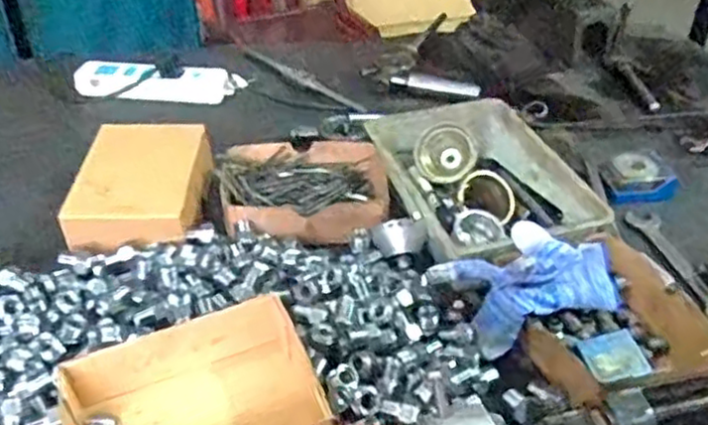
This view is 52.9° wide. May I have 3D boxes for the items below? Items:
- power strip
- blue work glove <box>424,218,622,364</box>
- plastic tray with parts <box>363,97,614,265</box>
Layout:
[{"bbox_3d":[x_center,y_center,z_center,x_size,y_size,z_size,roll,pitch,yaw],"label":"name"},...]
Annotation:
[{"bbox_3d":[-0.269,-0.175,0.973,0.225,0.034,0.061,3,36,4],"label":"power strip"},{"bbox_3d":[0.154,0.061,0.604,0.167,0.076,0.077,-6,36,-9],"label":"blue work glove"},{"bbox_3d":[0.127,-0.035,0.758,0.173,0.054,0.258,-10,37,-15],"label":"plastic tray with parts"}]

